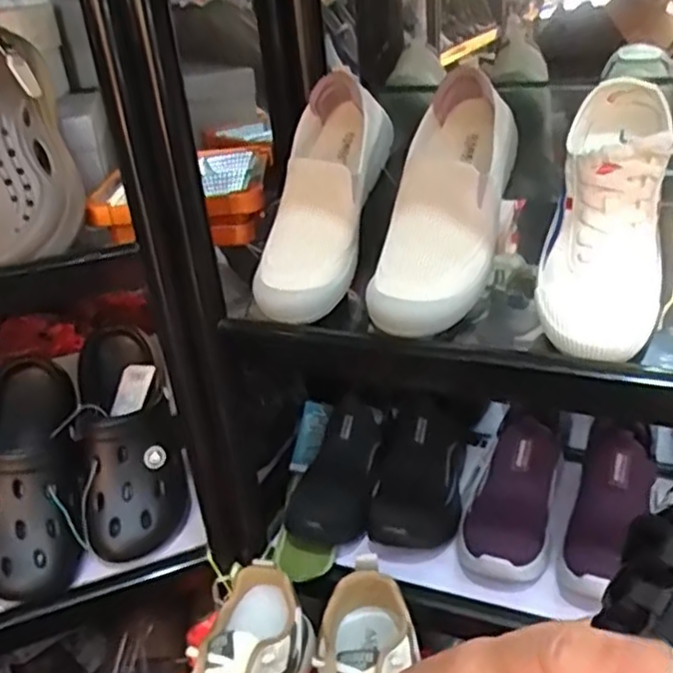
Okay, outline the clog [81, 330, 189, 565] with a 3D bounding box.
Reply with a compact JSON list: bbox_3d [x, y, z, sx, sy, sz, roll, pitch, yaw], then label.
[{"bbox_3d":[-0.241,0.112,0.793,0.108,0.073,0.262,-11,65,-11],"label":"clog"}]

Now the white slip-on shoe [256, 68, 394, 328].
[{"bbox_3d":[-0.015,-0.120,0.634,0.079,0.220,0.073,9,-13,26],"label":"white slip-on shoe"}]

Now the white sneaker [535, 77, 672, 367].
[{"bbox_3d":[0.206,-0.097,0.531,0.080,0.227,0.097,6,-9,22],"label":"white sneaker"}]

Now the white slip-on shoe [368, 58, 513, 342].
[{"bbox_3d":[0.090,-0.105,0.583,0.078,0.220,0.061,11,-12,29],"label":"white slip-on shoe"}]

